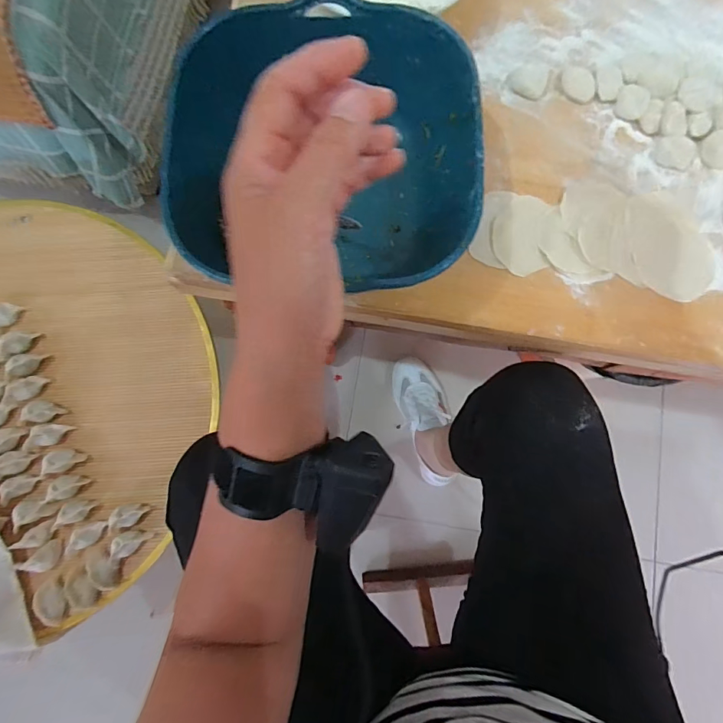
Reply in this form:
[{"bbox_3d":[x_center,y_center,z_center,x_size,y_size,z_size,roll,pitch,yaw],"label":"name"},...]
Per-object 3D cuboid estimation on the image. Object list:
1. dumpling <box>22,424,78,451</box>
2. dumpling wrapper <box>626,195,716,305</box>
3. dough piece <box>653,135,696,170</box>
[{"bbox_3d":[-0.368,0.086,0.509,0.050,0.016,0.025,-13,81,-2],"label":"dumpling"},{"bbox_3d":[0.257,-0.097,0.365,0.064,0.005,0.095,-28,86,-7],"label":"dumpling wrapper"},{"bbox_3d":[0.275,-0.183,0.380,0.035,0.008,0.025,9,81,1],"label":"dough piece"}]

